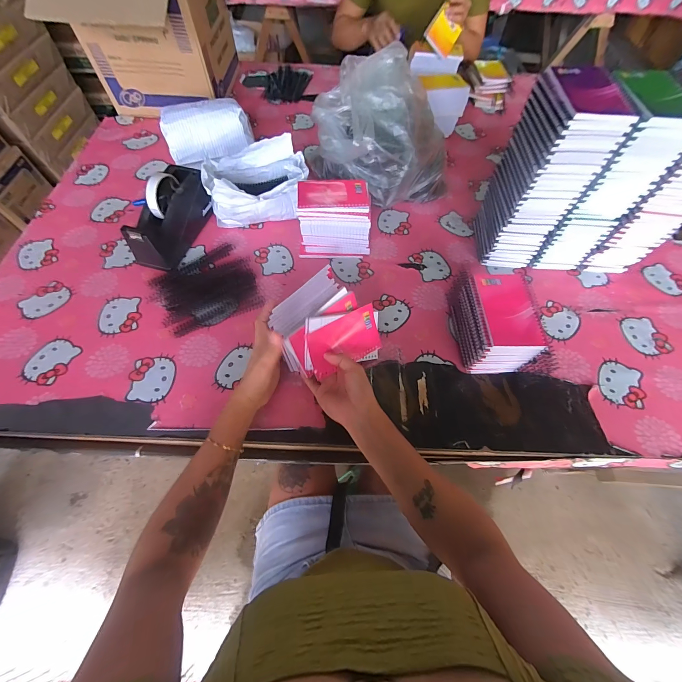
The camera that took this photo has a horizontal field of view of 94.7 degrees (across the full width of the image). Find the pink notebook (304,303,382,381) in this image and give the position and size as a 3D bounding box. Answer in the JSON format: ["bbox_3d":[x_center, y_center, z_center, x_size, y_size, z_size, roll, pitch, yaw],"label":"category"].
[{"bbox_3d":[0.006,0.000,0.500,0.135,0.093,0.015,-15,18,-28],"label":"pink notebook"}]

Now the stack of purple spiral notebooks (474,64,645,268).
[{"bbox_3d":[0.330,-0.265,0.546,0.092,0.290,0.123,0,62,-2],"label":"stack of purple spiral notebooks"}]

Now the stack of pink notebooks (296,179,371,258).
[{"bbox_3d":[-0.011,-0.241,0.623,0.140,0.107,0.108,0,62,-2],"label":"stack of pink notebooks"}]

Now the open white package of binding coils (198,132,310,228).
[{"bbox_3d":[-0.169,-0.319,0.649,0.198,0.115,0.148,-15,63,-9],"label":"open white package of binding coils"}]

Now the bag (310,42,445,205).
[{"bbox_3d":[0.083,-0.436,0.673,0.244,0.215,0.262,-27,66,-15],"label":"bag"}]

